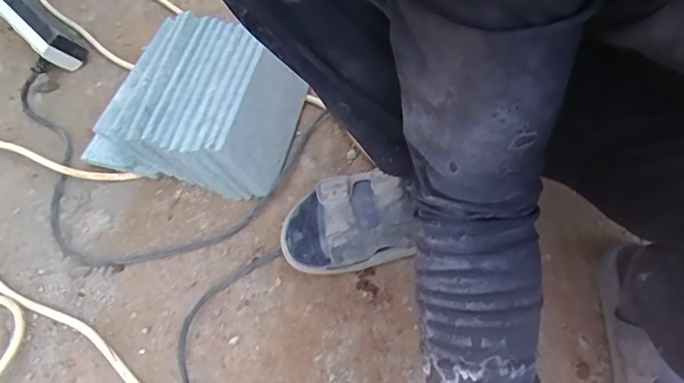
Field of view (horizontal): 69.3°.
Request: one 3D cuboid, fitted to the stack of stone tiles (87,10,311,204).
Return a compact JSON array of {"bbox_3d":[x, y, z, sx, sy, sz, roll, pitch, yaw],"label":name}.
[{"bbox_3d":[-0.177,-0.107,0.616,0.231,0.098,0.193,13,58,9],"label":"stack of stone tiles"}]

